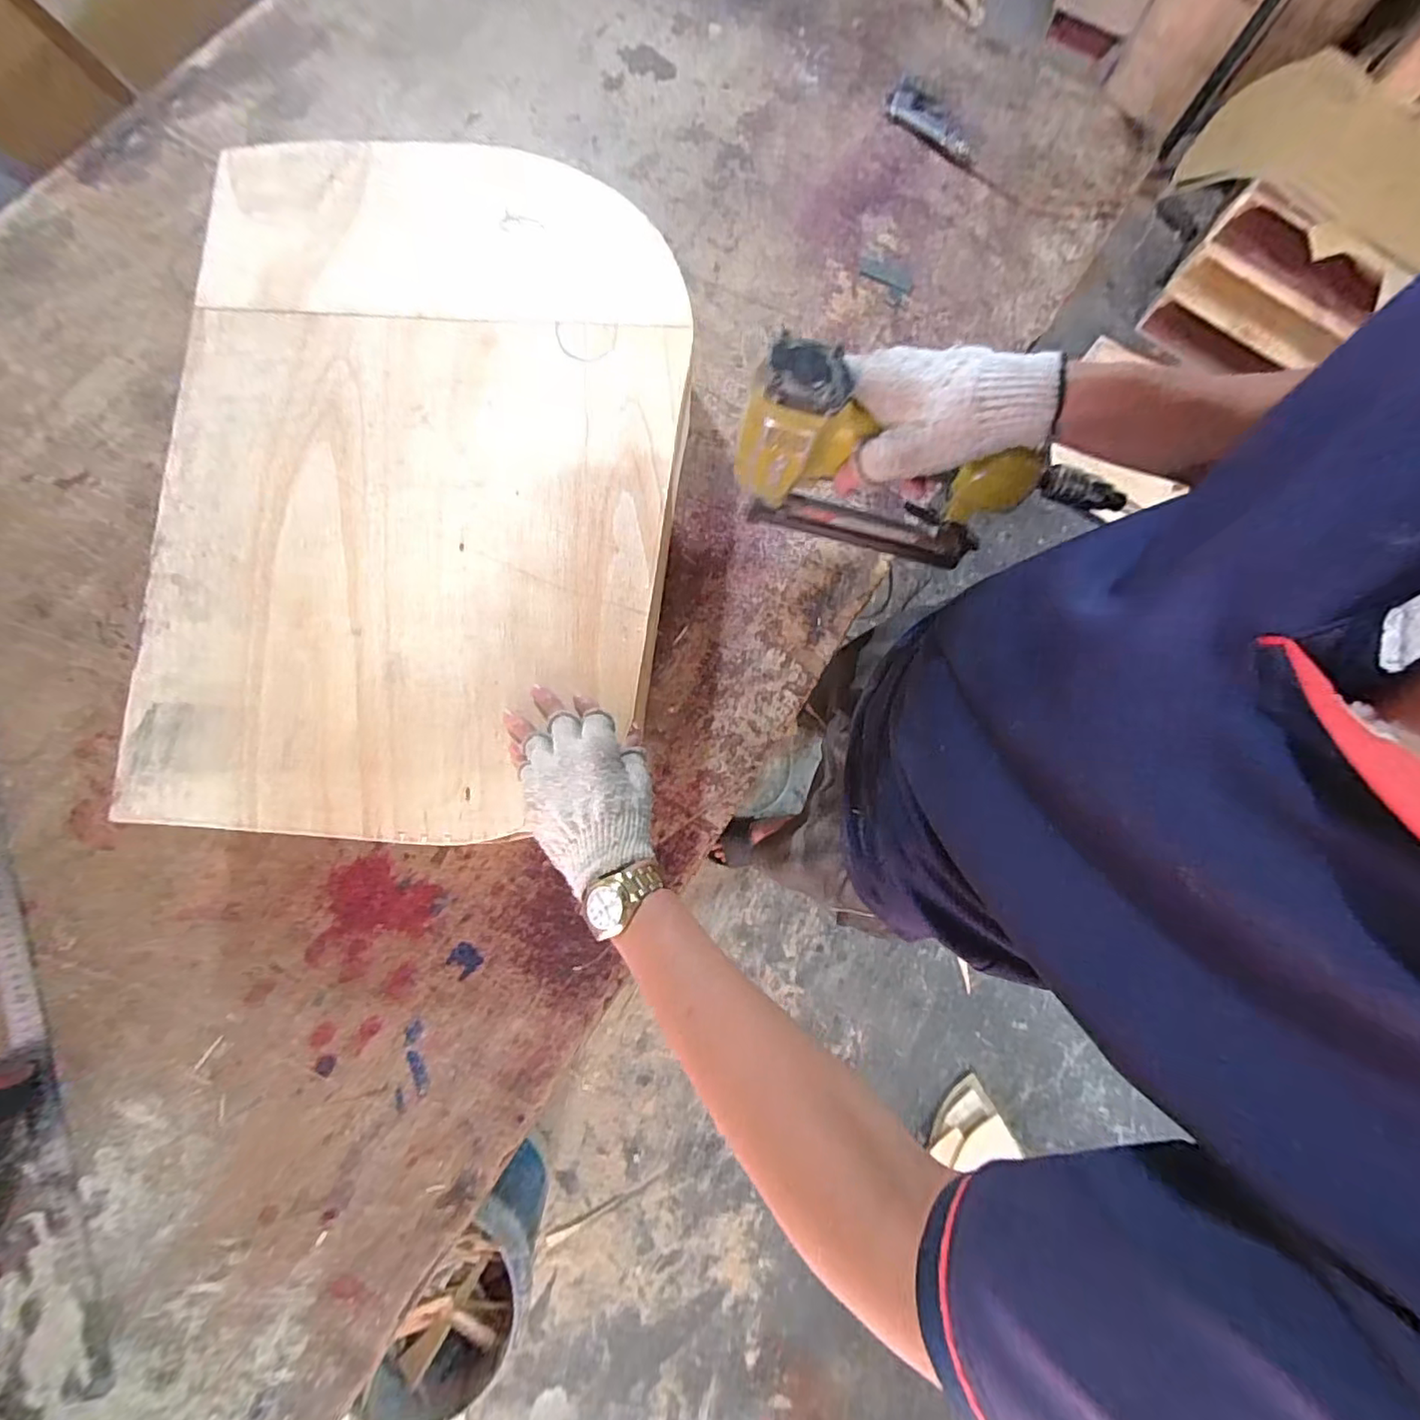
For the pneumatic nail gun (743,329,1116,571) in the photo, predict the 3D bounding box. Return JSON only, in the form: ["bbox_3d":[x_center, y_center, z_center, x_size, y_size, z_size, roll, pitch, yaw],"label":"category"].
[{"bbox_3d":[0.148,-0.171,0.430,0.250,0.149,0.052,9,78,0],"label":"pneumatic nail gun"}]

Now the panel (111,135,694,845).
[{"bbox_3d":[-0.245,-0.222,0.531,0.423,0.027,0.653,0,78,-1],"label":"panel"}]

